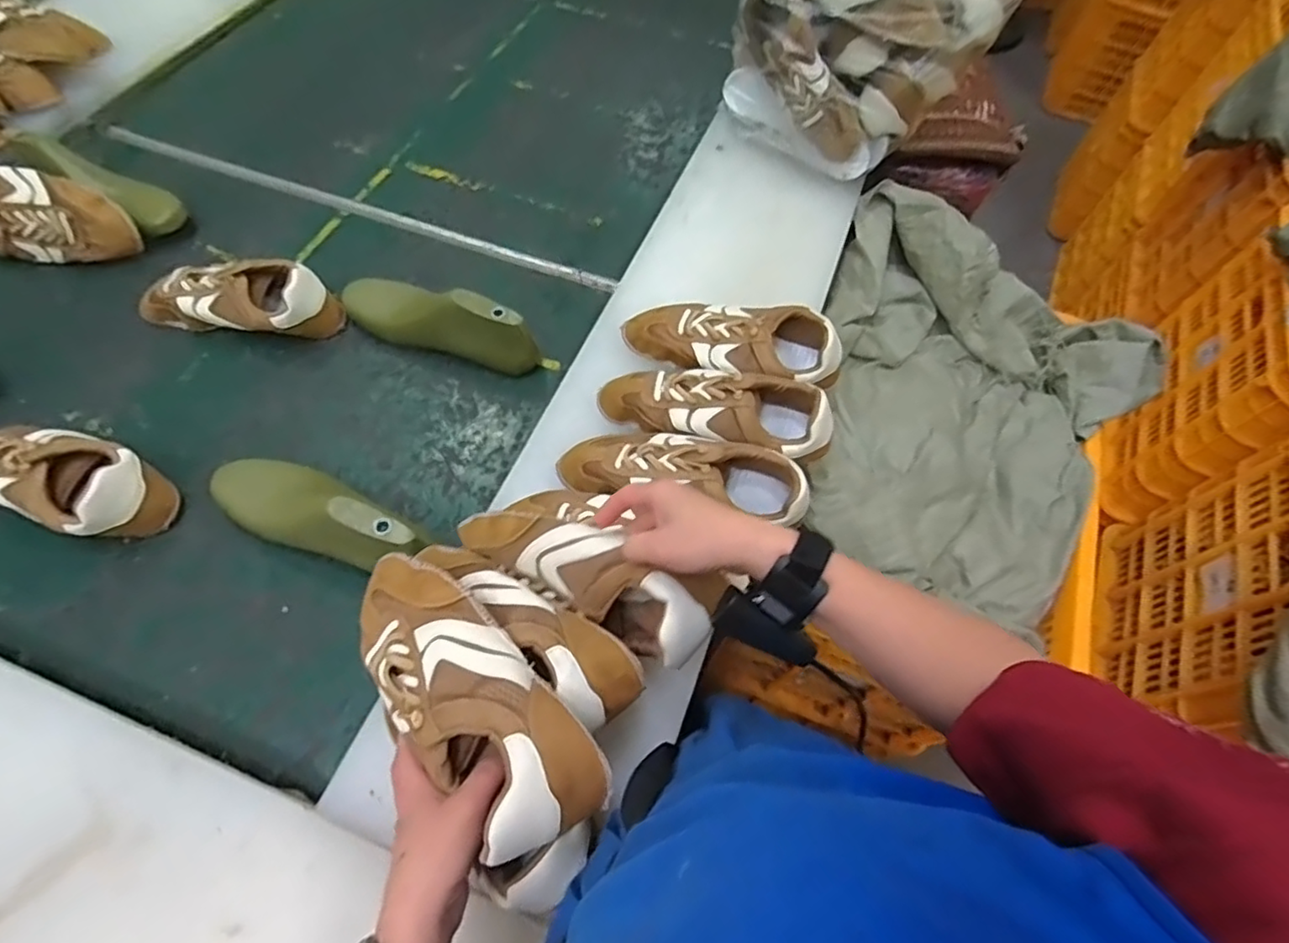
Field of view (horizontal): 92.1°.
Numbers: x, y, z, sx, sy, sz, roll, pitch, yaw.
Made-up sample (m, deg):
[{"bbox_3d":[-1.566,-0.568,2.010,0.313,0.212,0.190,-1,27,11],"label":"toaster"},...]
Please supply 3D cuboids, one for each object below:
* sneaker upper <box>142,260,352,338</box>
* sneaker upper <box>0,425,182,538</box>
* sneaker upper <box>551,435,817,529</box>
[{"bbox_3d":[-0.483,-0.211,0.742,0.232,0.067,0.088,9,60,3],"label":"sneaker upper"},{"bbox_3d":[-0.575,0.005,0.614,0.203,0.060,0.091,19,61,8],"label":"sneaker upper"},{"bbox_3d":[0.038,0.000,0.600,0.237,0.076,0.078,12,60,4],"label":"sneaker upper"}]

